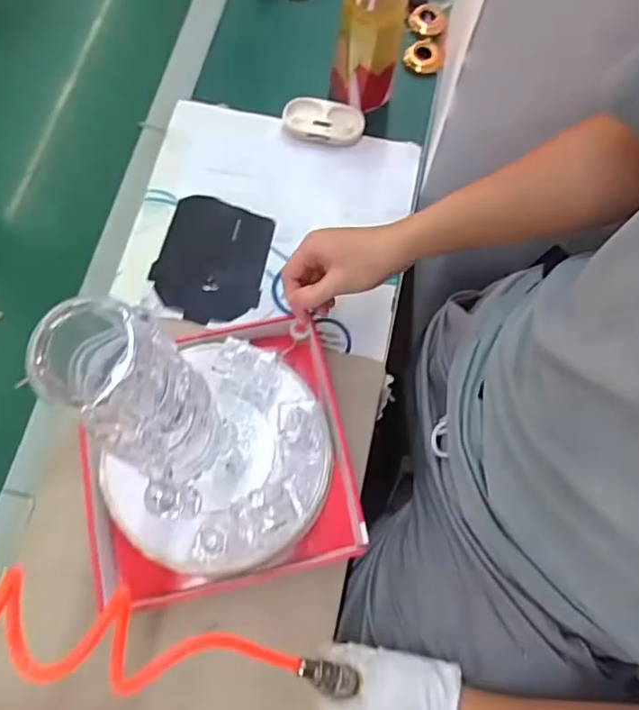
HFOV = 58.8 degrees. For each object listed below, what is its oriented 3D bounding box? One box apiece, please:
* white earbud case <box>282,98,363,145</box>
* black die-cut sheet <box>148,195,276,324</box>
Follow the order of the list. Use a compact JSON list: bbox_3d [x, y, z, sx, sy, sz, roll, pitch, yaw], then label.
[{"bbox_3d":[0.005,-0.282,0.685,0.096,0.021,0.054,4,71,-1],"label":"white earbud case"},{"bbox_3d":[-0.120,-0.108,0.640,0.119,0.007,0.145,15,71,3],"label":"black die-cut sheet"}]

